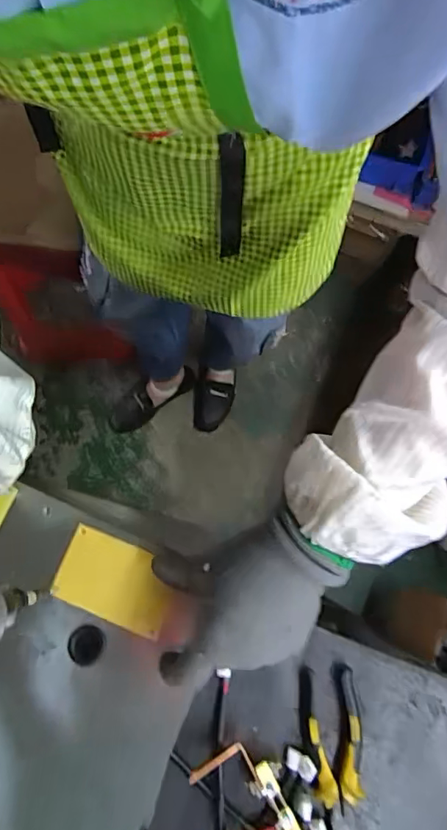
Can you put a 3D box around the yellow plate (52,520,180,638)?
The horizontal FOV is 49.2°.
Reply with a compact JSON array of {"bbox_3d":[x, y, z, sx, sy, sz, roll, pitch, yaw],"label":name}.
[{"bbox_3d":[-0.087,0.133,0.395,0.092,0.005,0.059,21,72,9],"label":"yellow plate"}]

